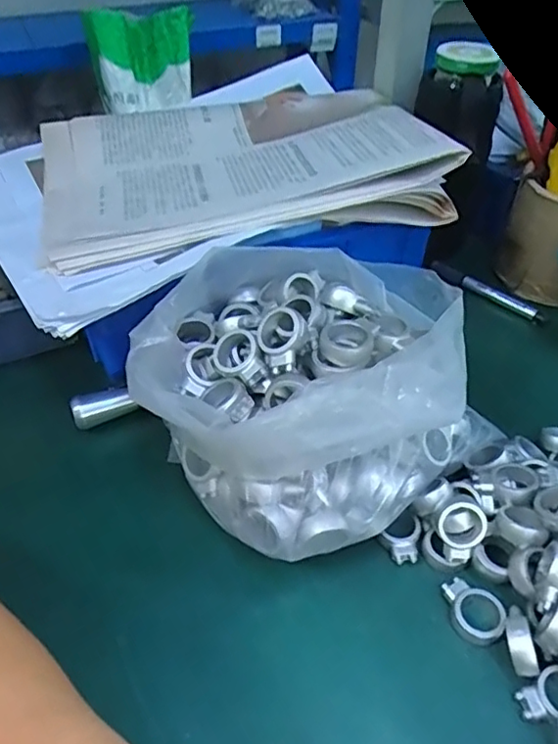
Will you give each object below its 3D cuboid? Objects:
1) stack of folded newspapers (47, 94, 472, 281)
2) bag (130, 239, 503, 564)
[{"bbox_3d":[-0.032,-0.158,0.427,0.271,0.034,0.184,-8,44,-10],"label":"stack of folded newspapers"},{"bbox_3d":[0.018,0.011,0.335,0.158,0.119,0.159,33,52,30],"label":"bag"}]

